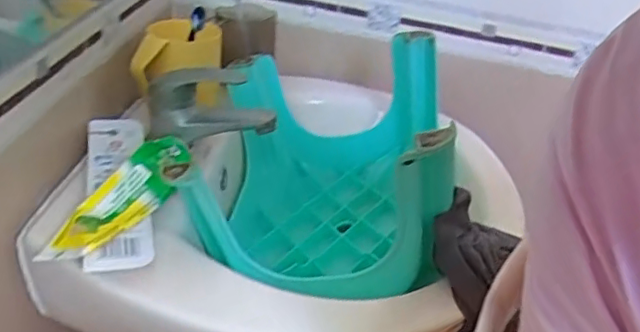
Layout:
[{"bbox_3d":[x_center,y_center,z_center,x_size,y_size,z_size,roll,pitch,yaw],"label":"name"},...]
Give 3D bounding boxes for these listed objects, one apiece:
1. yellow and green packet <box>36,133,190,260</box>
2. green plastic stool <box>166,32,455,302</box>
[{"bbox_3d":[-0.175,0.019,0.545,0.050,0.041,0.186,20,32,12],"label":"yellow and green packet"},{"bbox_3d":[0.002,-0.016,0.678,0.240,0.237,0.365,11,31,-1],"label":"green plastic stool"}]

